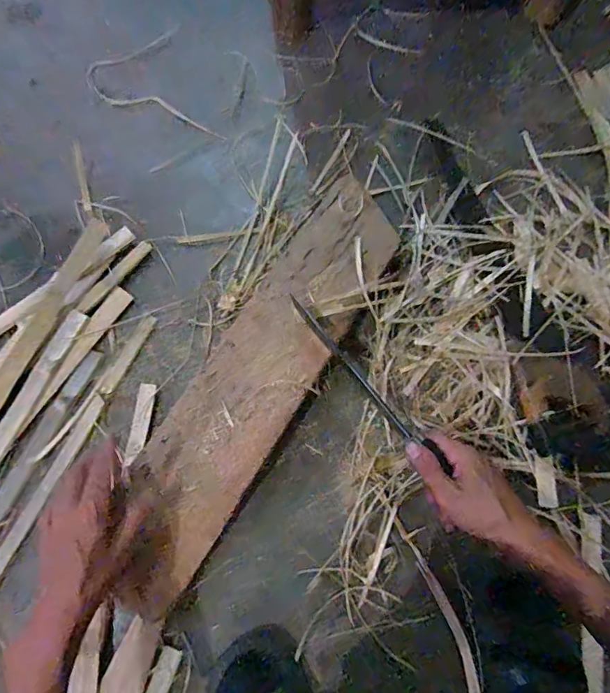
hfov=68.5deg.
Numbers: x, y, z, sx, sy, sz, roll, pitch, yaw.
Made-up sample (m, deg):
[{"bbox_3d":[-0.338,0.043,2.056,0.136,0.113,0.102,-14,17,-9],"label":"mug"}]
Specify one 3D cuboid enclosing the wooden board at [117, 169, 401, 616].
[{"bbox_3d":[-0.049,0.026,0.521,0.121,0.033,0.525,32,78,3],"label":"wooden board"}]

